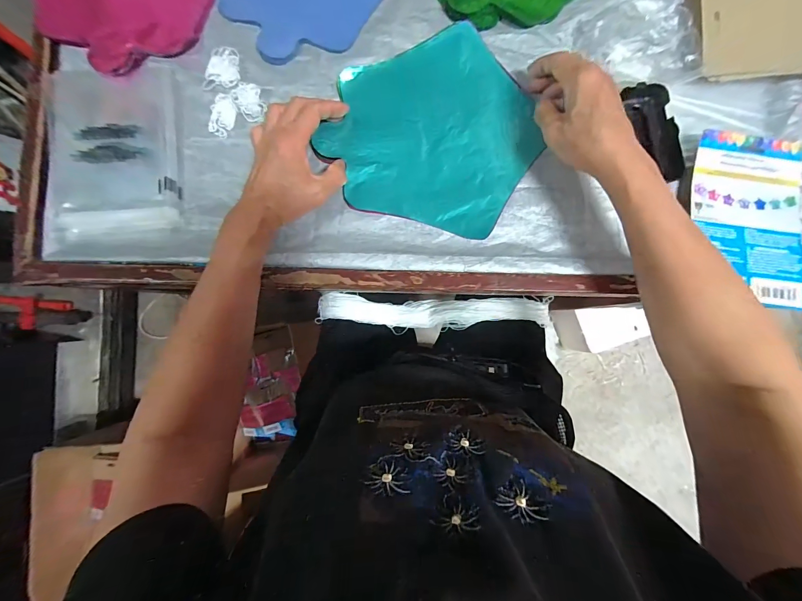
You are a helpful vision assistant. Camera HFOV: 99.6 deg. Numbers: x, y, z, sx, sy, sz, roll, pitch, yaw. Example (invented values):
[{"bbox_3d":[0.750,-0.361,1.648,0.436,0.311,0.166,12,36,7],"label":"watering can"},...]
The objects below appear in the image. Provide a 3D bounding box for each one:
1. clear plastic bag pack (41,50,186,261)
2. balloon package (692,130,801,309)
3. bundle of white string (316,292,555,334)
[{"bbox_3d":[-0.333,-0.176,0.389,0.147,0.013,0.230,-7,86,2],"label":"clear plastic bag pack"},{"bbox_3d":[0.370,-0.088,0.358,0.109,0.014,0.184,3,86,3],"label":"balloon package"},{"bbox_3d":[0.052,0.022,0.579,0.383,0.070,0.057,2,88,0],"label":"bundle of white string"}]

